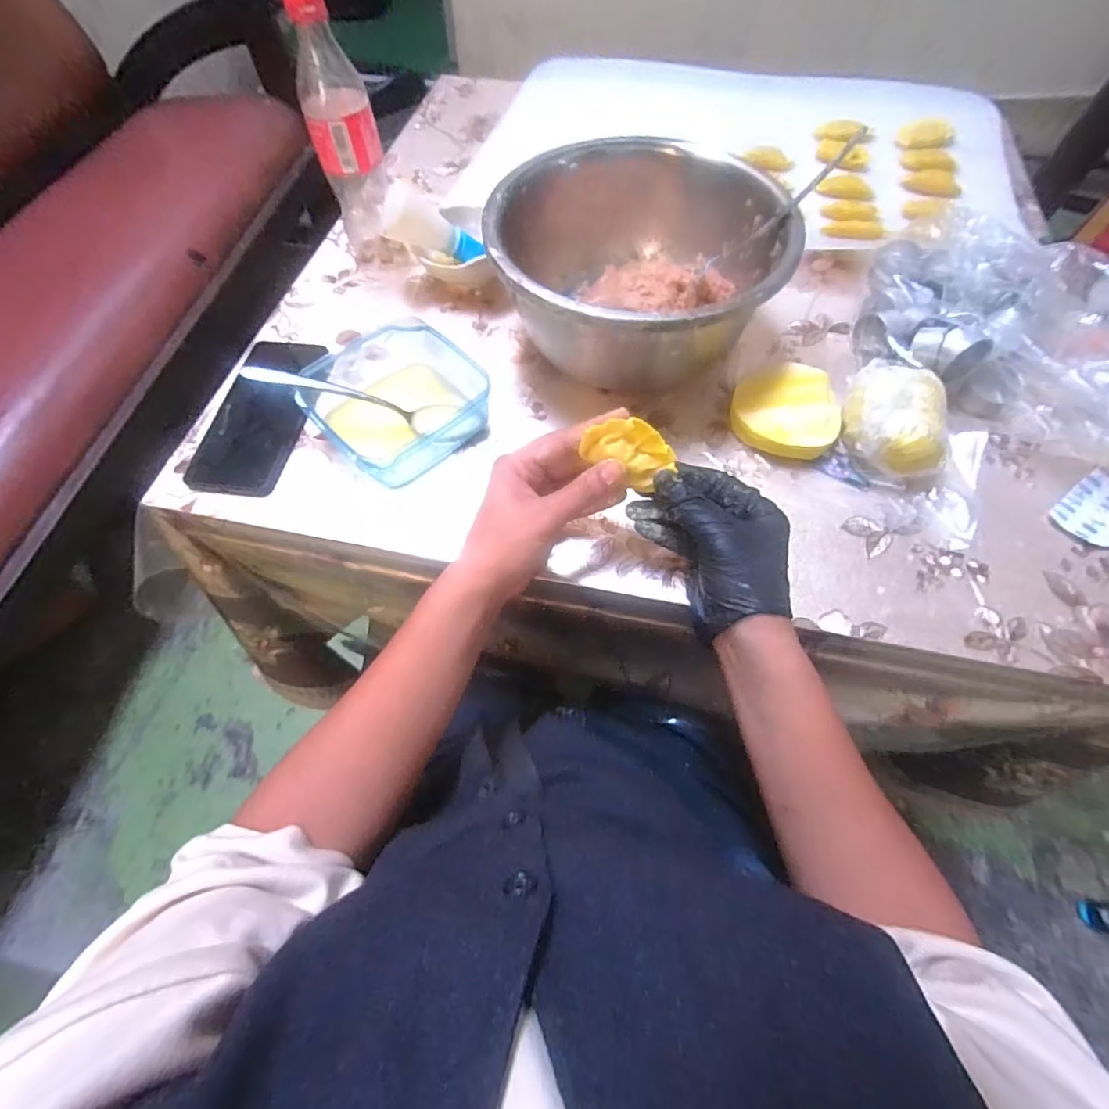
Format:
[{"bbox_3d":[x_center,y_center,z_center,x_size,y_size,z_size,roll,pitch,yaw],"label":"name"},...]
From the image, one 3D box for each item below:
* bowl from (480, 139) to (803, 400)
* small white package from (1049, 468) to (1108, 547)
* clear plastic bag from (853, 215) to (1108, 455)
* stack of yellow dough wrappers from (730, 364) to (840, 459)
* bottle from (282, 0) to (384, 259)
[{"bbox_3d":[0.066,-0.245,0.468,0.235,0.124,0.235,1,63,-1],"label":"bowl"},{"bbox_3d":[0.420,-0.033,0.409,0.067,0.012,0.047,-35,69,-17],"label":"small white package"},{"bbox_3d":[0.402,-0.195,0.452,0.255,0.085,0.191,29,66,13],"label":"clear plastic bag"},{"bbox_3d":[0.196,-0.123,0.455,0.083,0.020,0.096,-5,63,-4],"label":"stack of yellow dough wrappers"},{"bbox_3d":[-0.198,-0.401,0.506,0.060,0.200,0.074,-16,64,-9],"label":"bottle"}]

